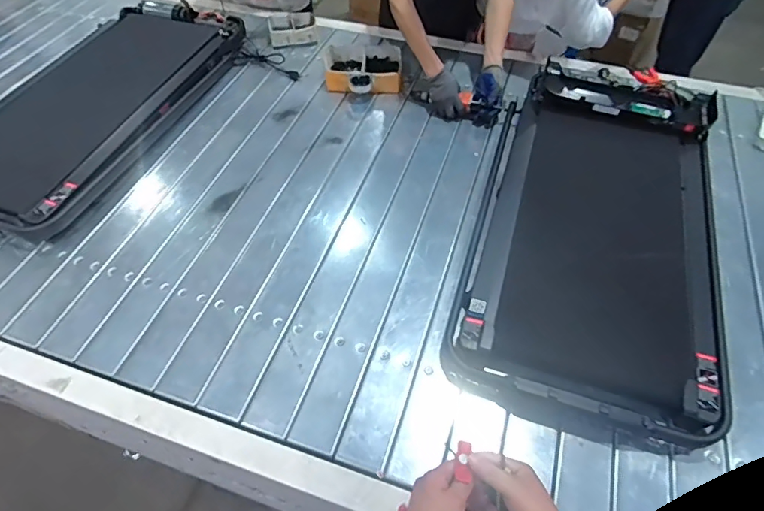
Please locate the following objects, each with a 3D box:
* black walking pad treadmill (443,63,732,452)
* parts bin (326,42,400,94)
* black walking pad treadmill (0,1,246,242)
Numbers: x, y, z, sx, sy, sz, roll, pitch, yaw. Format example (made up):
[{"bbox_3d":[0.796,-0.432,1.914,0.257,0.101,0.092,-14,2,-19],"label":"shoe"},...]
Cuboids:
[{"bbox_3d":[0.534,-0.139,1.200,0.541,0.155,1.134,15,55,12],"label":"black walking pad treadmill"},{"bbox_3d":[-0.063,-0.633,1.608,0.255,0.067,0.214,-6,53,-3],"label":"parts bin"},{"bbox_3d":[-0.892,-0.514,1.518,0.566,0.091,1.093,19,56,15],"label":"black walking pad treadmill"}]

